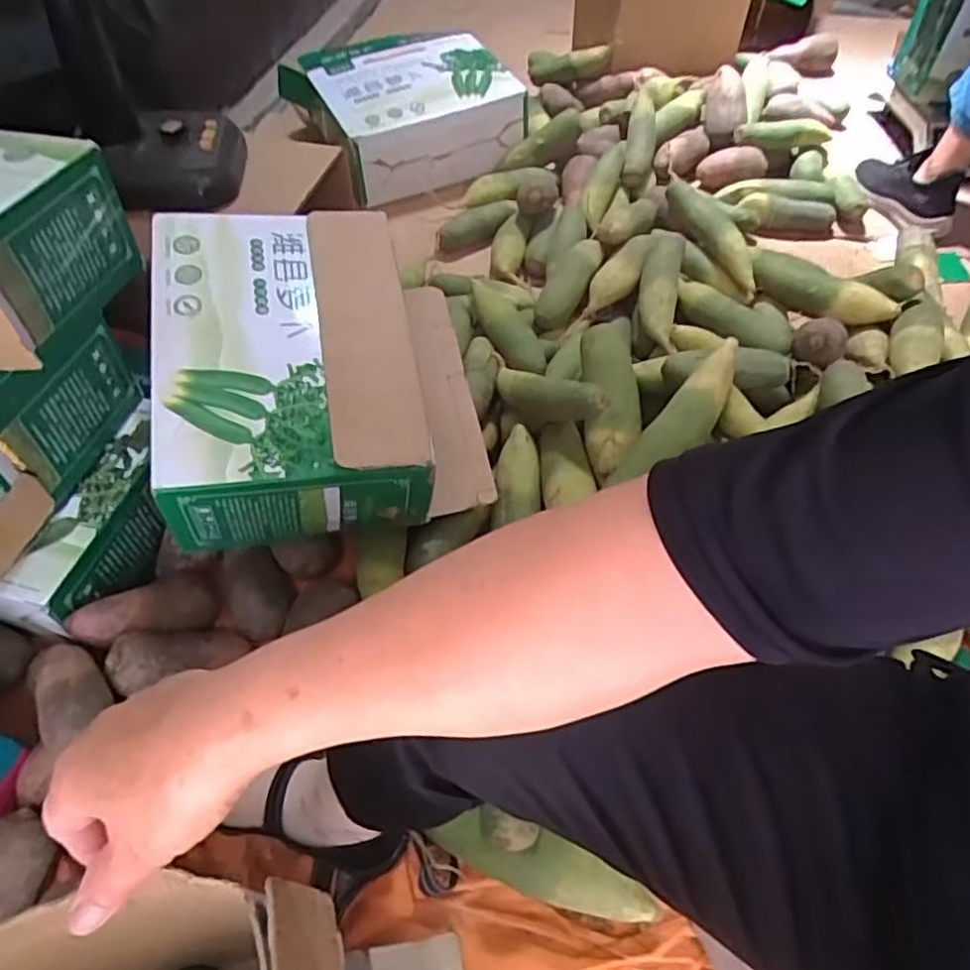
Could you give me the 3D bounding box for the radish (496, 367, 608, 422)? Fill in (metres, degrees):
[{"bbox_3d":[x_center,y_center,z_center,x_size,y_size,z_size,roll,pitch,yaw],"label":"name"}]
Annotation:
[{"bbox_3d":[0.072,-0.115,0.847,0.042,0.048,0.203,-34,31,-22],"label":"radish"}]

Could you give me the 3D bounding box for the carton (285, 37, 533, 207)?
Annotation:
[{"bbox_3d":[-0.164,-0.764,1.367,0.378,0.141,0.371,-26,58,-18],"label":"carton"}]

